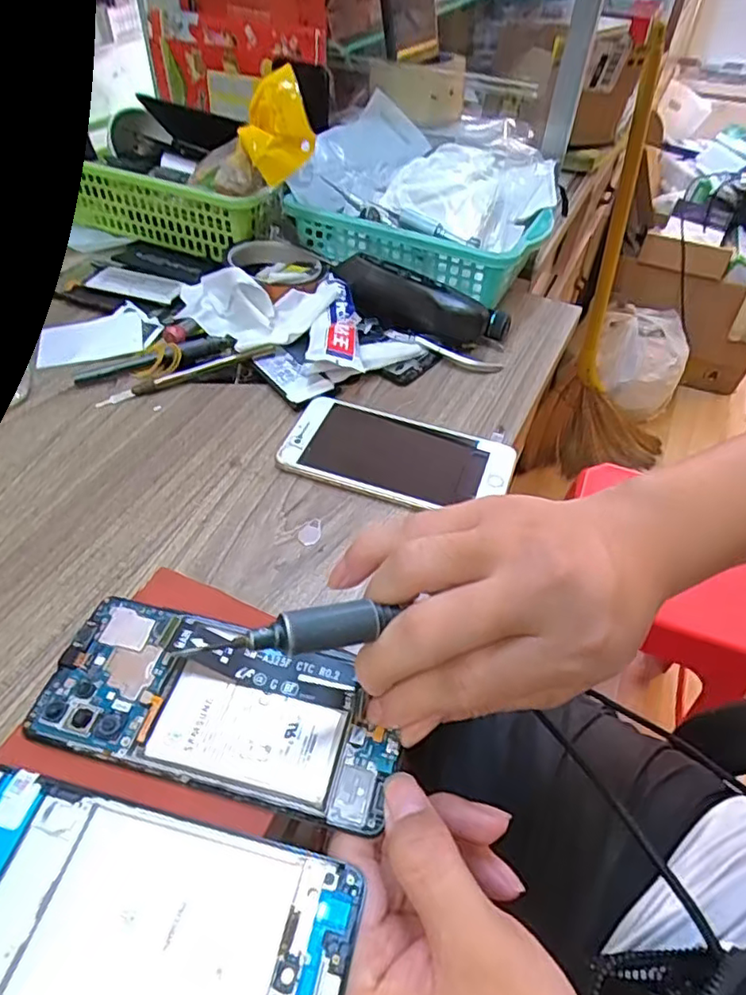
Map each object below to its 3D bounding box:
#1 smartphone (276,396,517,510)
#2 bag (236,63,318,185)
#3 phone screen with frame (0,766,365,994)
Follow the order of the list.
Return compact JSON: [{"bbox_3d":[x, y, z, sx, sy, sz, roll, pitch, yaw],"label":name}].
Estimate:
[{"bbox_3d":[0.016,-0.028,0.420,0.153,0.011,0.077,16,50,11],"label":"smartphone"},{"bbox_3d":[-0.075,-0.289,0.470,0.052,0.066,0.031,-18,52,-19],"label":"bag"},{"bbox_3d":[-0.085,0.146,0.207,0.153,0.005,0.069,12,49,7],"label":"phone screen with frame"}]

